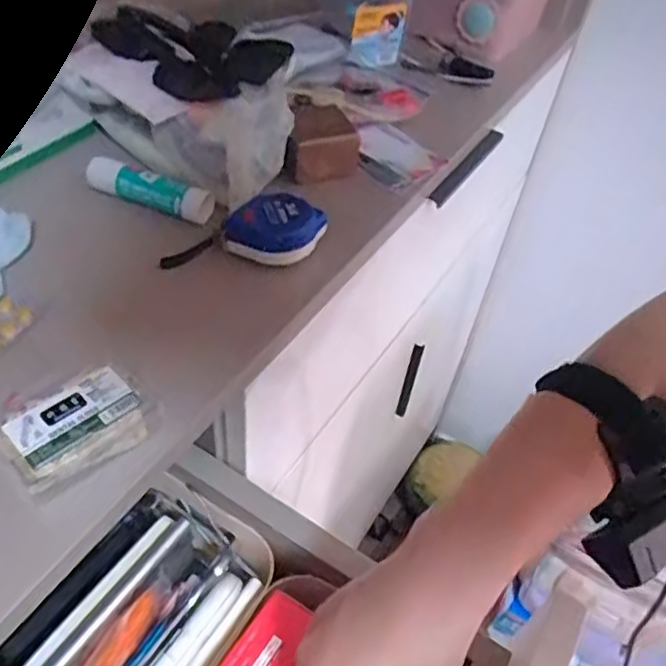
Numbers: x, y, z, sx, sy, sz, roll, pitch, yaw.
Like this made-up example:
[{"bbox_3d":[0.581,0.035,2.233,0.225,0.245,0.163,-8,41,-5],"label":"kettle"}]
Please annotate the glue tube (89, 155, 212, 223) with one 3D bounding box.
[{"bbox_3d":[-0.135,-0.104,0.482,0.099,0.025,0.019,21,49,12],"label":"glue tube"}]

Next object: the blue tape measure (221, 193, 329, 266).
[{"bbox_3d":[-0.042,-0.074,0.463,0.066,0.031,0.041,16,48,8],"label":"blue tape measure"}]

